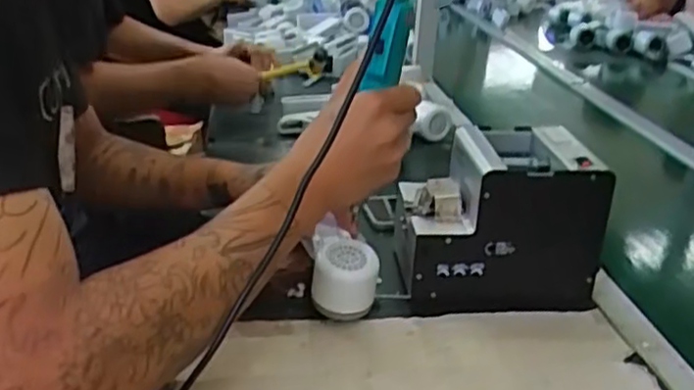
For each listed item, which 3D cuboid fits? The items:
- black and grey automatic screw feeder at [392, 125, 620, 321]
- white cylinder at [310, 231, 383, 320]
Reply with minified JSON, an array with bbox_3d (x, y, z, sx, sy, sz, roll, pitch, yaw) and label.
[{"bbox_3d":[0.148,0.022,0.709,0.176,0.146,0.128,-1,24,-8],"label":"black and grey automatic screw feeder"},{"bbox_3d":[-0.002,0.079,0.662,0.059,0.069,0.064,3,24,0],"label":"white cylinder"}]

